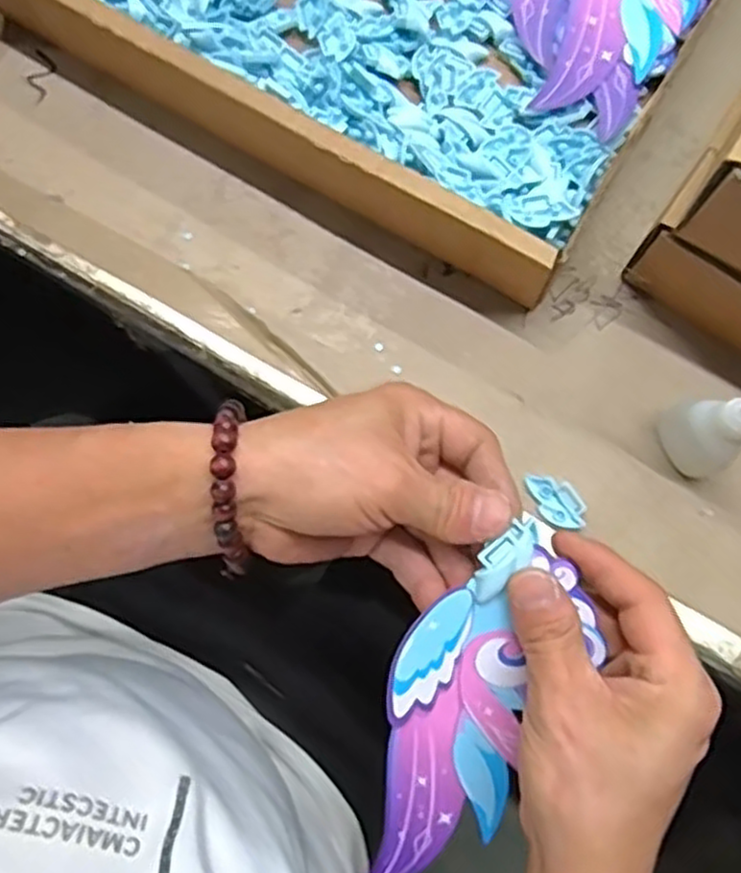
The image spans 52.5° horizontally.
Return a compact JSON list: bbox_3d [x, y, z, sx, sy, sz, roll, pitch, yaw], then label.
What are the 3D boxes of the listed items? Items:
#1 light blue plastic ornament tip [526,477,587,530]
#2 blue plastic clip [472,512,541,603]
[{"bbox_3d":[0.089,0.031,0.357,0.018,0.006,0.032,-37,80,-6],"label":"light blue plastic ornament tip"},{"bbox_3d":[0.052,0.048,0.291,0.016,0.008,0.037,39,95,8],"label":"blue plastic clip"}]

